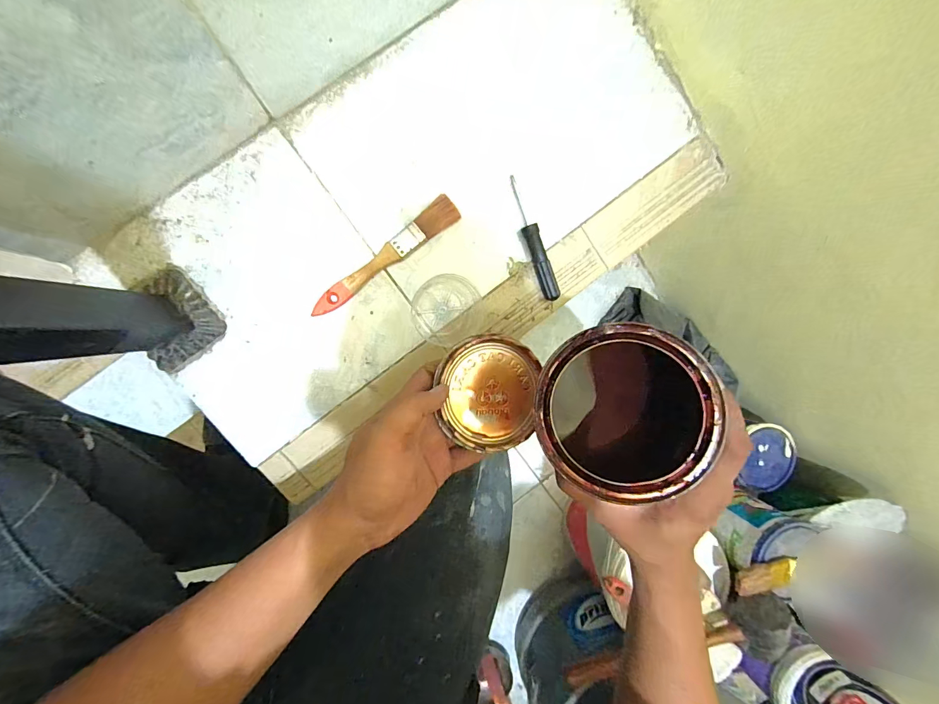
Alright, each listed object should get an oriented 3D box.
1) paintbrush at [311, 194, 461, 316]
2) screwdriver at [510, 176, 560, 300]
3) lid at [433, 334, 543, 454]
[{"bbox_3d":[-0.086,-0.095,0.396,0.172,0.018,0.027,-37,99,-4],"label":"paintbrush"},{"bbox_3d":[0.067,-0.118,0.419,0.015,0.016,0.131,-22,97,-6],"label":"screwdriver"},{"bbox_3d":[0.017,0.035,0.346,0.088,0.016,0.096,9,92,-9],"label":"lid"}]

